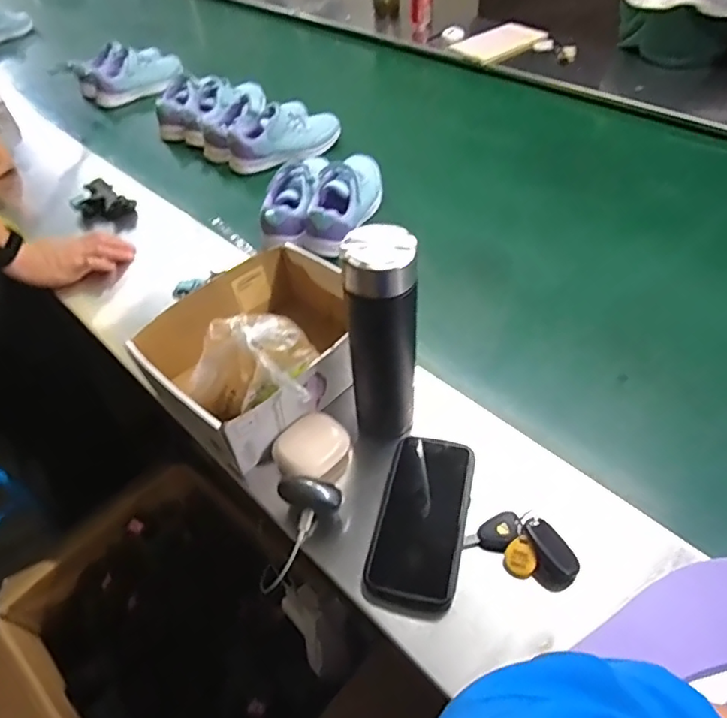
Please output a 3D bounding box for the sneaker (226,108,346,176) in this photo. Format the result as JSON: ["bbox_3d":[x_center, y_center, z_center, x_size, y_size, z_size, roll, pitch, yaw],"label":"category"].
[{"bbox_3d":[-0.144,-0.410,1.023,0.210,0.076,0.075,-24,51,-14],"label":"sneaker"}]

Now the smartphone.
[{"bbox_3d":[0.055,0.147,0.517,0.078,0.013,0.166,6,49,16],"label":"smartphone"}]

